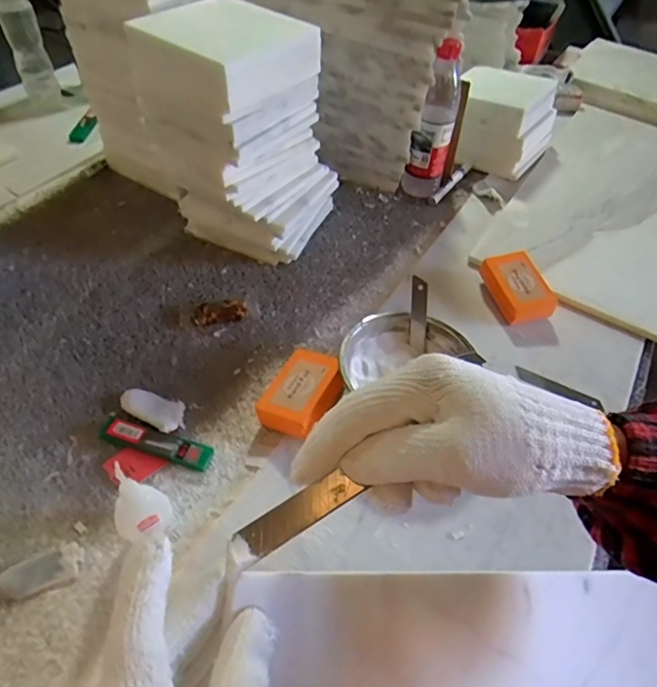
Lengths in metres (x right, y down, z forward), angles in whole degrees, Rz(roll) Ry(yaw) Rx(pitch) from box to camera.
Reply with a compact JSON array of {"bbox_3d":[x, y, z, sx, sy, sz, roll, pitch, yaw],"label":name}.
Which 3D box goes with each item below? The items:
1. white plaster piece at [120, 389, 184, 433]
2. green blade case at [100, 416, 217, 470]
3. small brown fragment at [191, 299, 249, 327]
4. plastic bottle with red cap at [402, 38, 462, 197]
[{"bbox_3d":[-0.185,0.067,0.531,0.076,0.017,0.038,27,54,15],"label":"white plaster piece"},{"bbox_3d":[-0.175,0.099,0.506,0.118,0.015,0.026,17,52,8],"label":"green blade case"},{"bbox_3d":[-0.136,-0.037,0.630,0.067,0.019,0.029,-4,52,-9],"label":"small brown fragment"},{"bbox_3d":[0.165,-0.335,0.771,0.062,0.212,0.065,14,51,5],"label":"plastic bottle with red cap"}]

